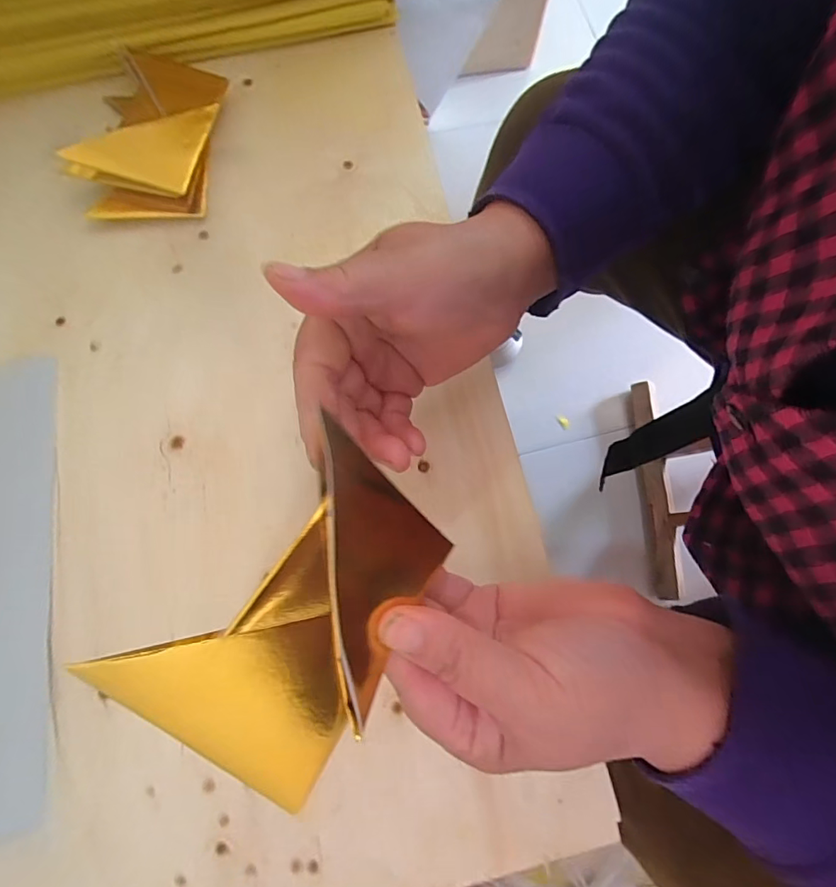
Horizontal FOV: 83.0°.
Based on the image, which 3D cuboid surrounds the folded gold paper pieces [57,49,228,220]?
[{"bbox_3d":[-0.174,-0.208,0.310,0.077,0.033,0.121,3,75,-2],"label":"folded gold paper pieces"}]

